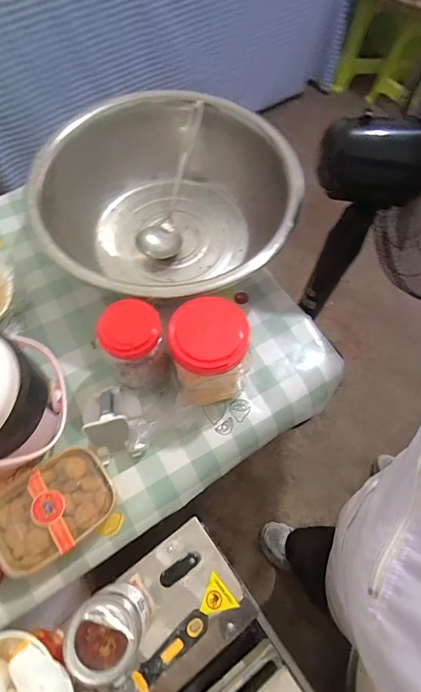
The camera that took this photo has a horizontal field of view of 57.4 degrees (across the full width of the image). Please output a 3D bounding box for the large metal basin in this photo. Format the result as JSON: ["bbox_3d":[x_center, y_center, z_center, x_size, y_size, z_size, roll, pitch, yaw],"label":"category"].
[{"bbox_3d":[-0.062,-0.244,0.718,0.377,0.185,0.432,38,70,16],"label":"large metal basin"}]

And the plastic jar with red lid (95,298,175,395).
[{"bbox_3d":[-0.110,0.011,0.598,0.086,0.174,0.081,0,64,0],"label":"plastic jar with red lid"}]

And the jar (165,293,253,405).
[{"bbox_3d":[0.002,0.016,0.598,0.115,0.161,0.107,0,64,0],"label":"jar"}]

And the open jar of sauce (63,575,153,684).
[{"bbox_3d":[-0.121,0.353,0.485,0.081,0.123,0.078,0,64,0],"label":"open jar of sauce"}]

